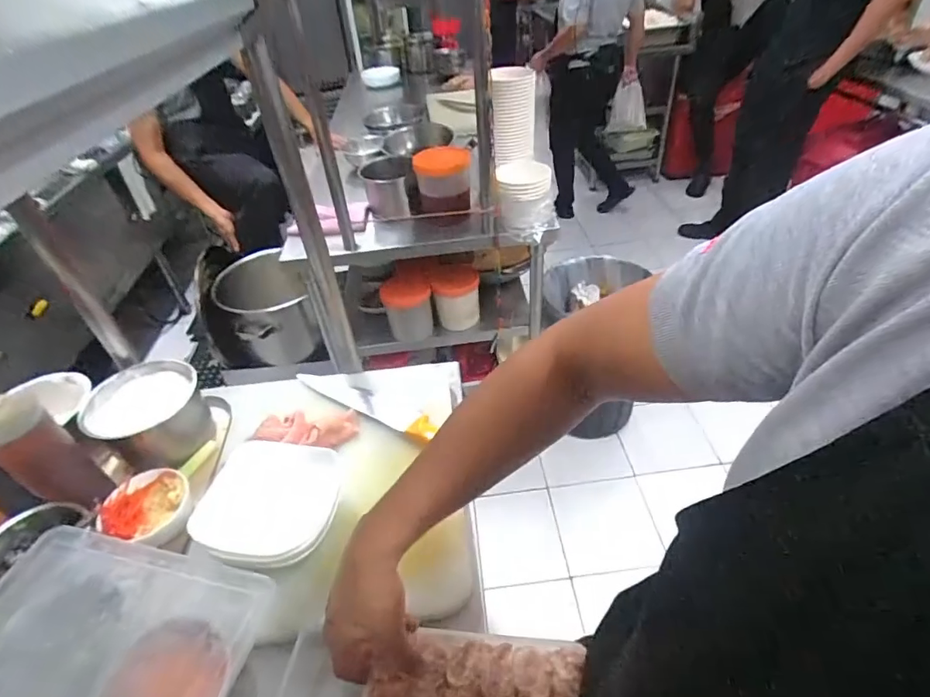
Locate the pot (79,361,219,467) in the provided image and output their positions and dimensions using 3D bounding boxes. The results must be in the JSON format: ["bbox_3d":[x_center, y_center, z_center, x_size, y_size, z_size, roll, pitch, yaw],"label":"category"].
[{"bbox_3d":[-0.470,0.098,0.729,0.147,0.108,0.144,-3,41,3],"label":"pot"}]

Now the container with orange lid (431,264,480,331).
[{"bbox_3d":[-0.024,-0.156,1.413,0.130,0.144,0.120,-3,41,2],"label":"container with orange lid"}]

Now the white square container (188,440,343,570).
[{"bbox_3d":[-0.235,0.192,0.591,0.143,0.045,0.157,15,43,-5],"label":"white square container"}]

